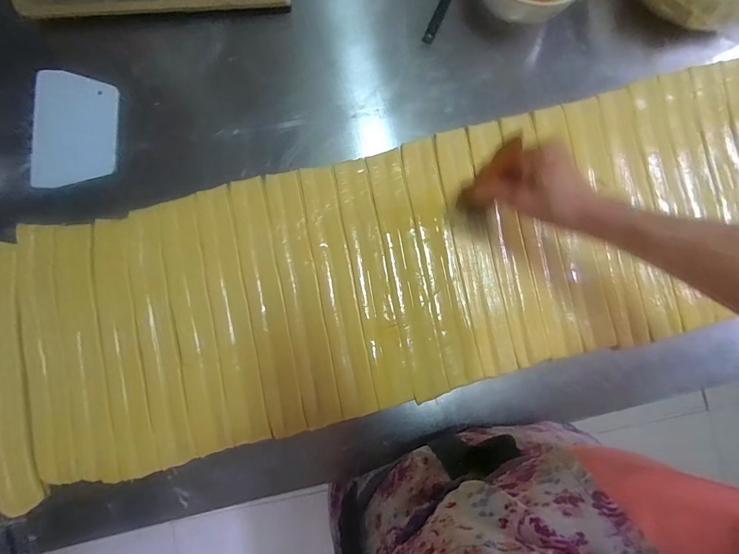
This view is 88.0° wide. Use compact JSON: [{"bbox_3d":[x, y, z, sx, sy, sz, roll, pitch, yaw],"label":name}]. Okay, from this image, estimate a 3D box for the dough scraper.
[{"bbox_3d":[-0.376,-0.185,0.487,0.098,0.010,0.142,1,89,-9],"label":"dough scraper"}]

